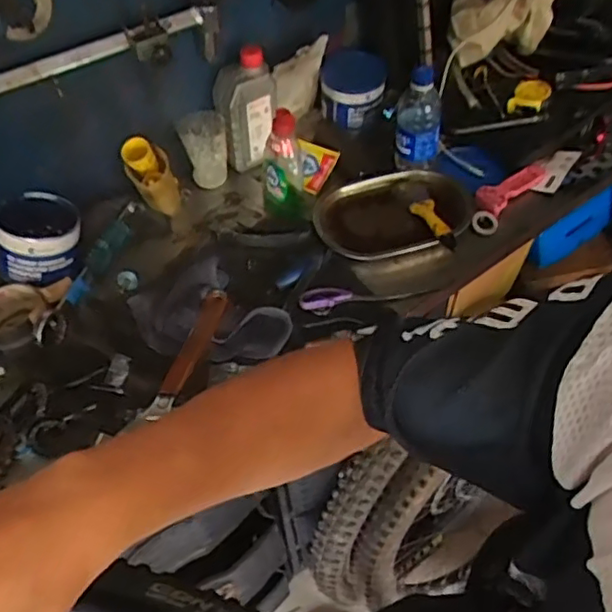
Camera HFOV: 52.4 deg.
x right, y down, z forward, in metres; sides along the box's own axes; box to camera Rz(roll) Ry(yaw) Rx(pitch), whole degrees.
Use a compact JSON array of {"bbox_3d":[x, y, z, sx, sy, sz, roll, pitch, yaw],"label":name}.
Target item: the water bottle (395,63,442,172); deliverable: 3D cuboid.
[{"bbox_3d":[0.168,-0.276,0.924,0.065,0.154,0.059,3,54,5],"label":"water bottle"}]

